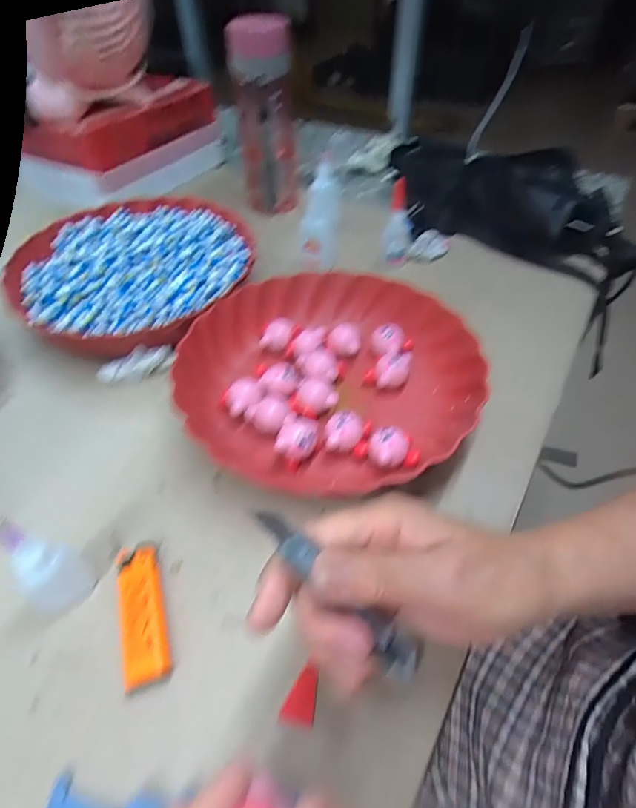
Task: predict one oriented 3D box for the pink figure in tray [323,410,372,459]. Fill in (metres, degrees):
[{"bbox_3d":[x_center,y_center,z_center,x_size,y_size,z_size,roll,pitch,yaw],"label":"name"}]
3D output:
[{"bbox_3d":[0.023,0.022,0.347,0.034,0.024,0.029,4,48,4],"label":"pink figure in tray"}]

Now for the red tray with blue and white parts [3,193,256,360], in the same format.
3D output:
[{"bbox_3d":[-0.191,-0.143,0.471,0.222,0.045,0.237,22,52,19],"label":"red tray with blue and white parts"}]

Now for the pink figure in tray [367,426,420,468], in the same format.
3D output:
[{"bbox_3d":[0.056,0.034,0.338,0.033,0.026,0.026,-6,48,-5],"label":"pink figure in tray"}]

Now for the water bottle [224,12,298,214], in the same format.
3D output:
[{"bbox_3d":[-0.064,-0.350,0.566,0.070,0.204,0.066,-6,49,-5],"label":"water bottle"}]

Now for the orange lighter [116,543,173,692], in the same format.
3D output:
[{"bbox_3d":[-0.107,0.126,0.276,0.027,0.011,0.083,-16,50,-13],"label":"orange lighter"}]

